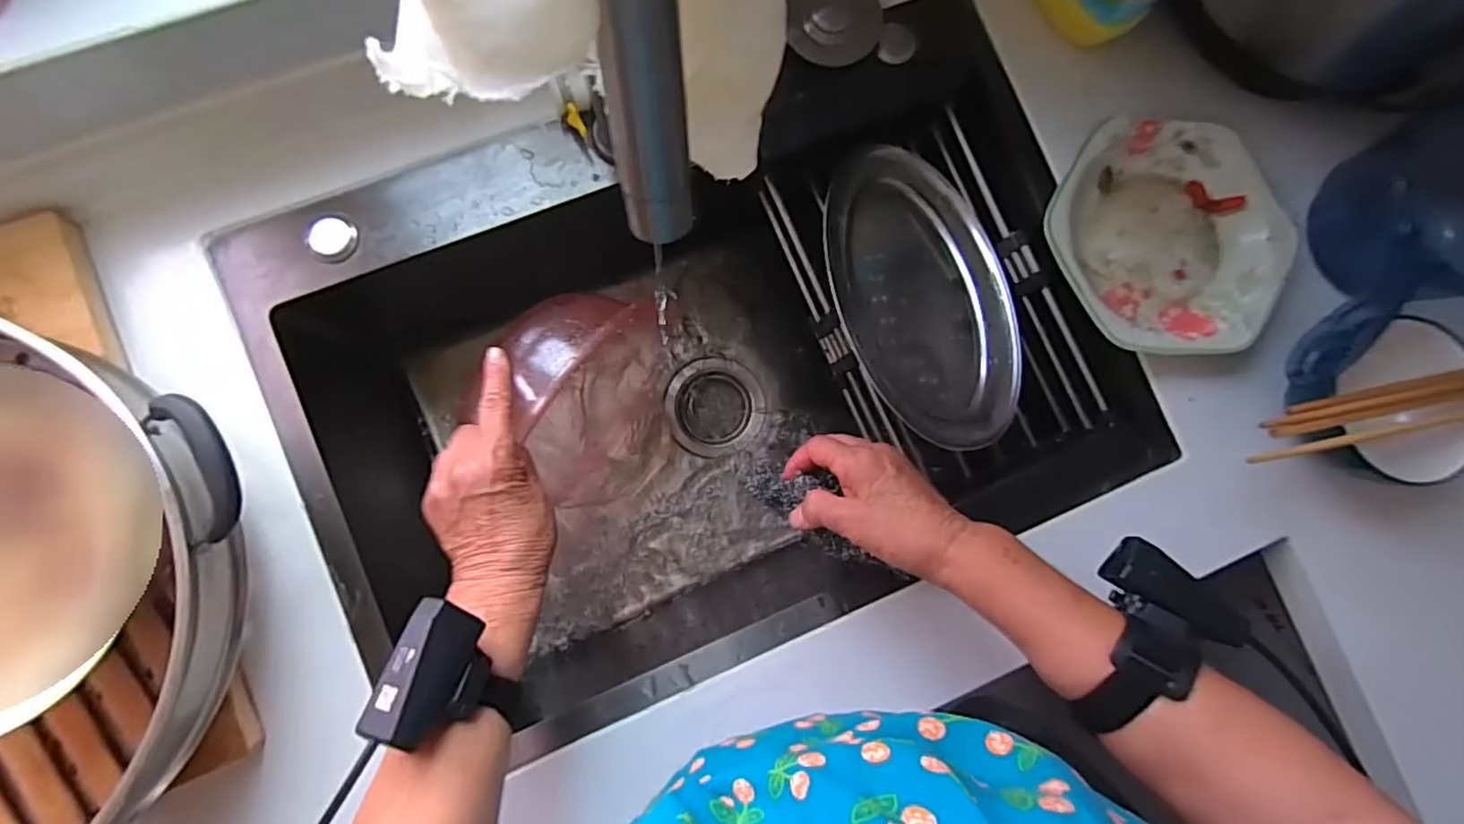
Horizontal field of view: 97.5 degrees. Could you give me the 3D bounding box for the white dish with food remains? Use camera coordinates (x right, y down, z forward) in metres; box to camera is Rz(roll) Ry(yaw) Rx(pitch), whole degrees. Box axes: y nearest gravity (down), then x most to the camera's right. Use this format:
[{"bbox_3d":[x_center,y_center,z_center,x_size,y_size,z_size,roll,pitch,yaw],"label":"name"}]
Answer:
[{"bbox_3d":[0.345,-0.137,0.513,0.188,0.028,0.185,0,85,-5],"label":"white dish with food remains"}]

